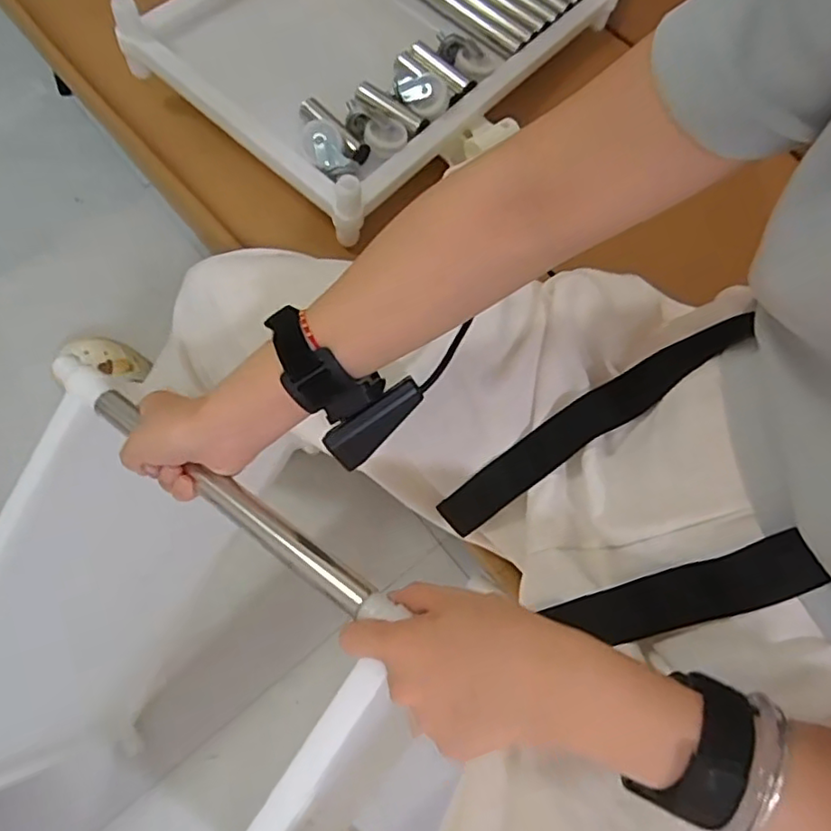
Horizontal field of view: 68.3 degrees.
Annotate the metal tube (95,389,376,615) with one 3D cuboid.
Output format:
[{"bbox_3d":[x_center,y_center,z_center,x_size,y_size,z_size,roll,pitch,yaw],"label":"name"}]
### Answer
[{"bbox_3d":[-0.129,0.050,0.403,0.248,0.021,0.022,32,71,21],"label":"metal tube"}]

